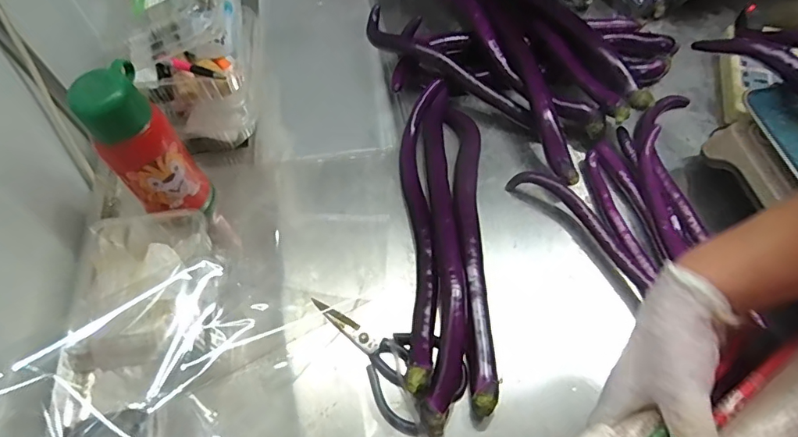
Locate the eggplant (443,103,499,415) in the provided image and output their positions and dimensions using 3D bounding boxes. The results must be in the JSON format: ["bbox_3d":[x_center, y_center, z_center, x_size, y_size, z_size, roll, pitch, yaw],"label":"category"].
[{"bbox_3d":[0.087,0.017,0.589,0.049,0.043,0.408,-1,61,1],"label":"eggplant"}]

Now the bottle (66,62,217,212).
[{"bbox_3d":[-0.283,-0.075,0.556,0.075,0.208,0.083,-34,65,-16],"label":"bottle"}]

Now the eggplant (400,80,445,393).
[{"bbox_3d":[0.024,-0.004,0.593,0.056,0.051,0.415,1,61,2],"label":"eggplant"}]

